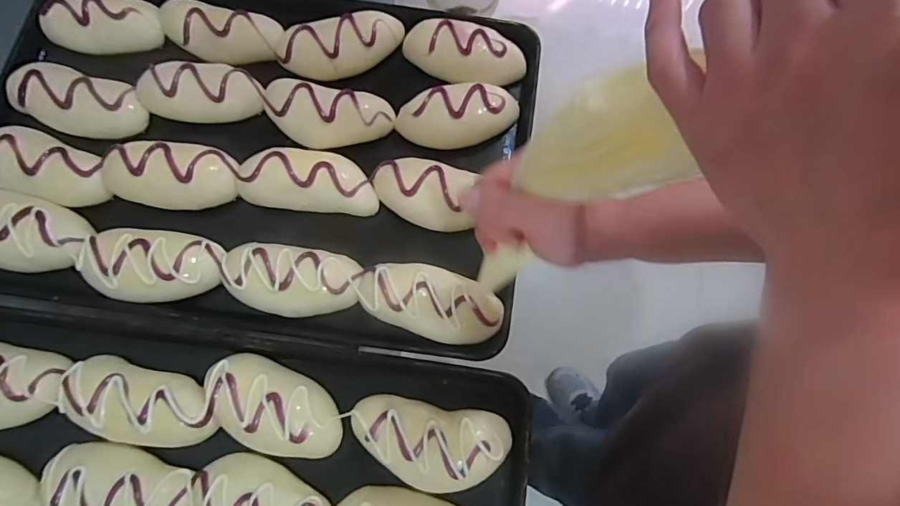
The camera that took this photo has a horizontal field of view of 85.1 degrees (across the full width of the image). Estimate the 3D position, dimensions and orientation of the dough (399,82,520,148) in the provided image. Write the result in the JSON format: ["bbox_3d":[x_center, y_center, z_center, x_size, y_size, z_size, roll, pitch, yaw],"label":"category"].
[{"bbox_3d":[0.009,-0.159,0.562,0.136,0.033,0.067,-3,74,-2],"label":"dough"}]

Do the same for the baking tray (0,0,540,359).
[{"bbox_3d":[-0.217,-0.122,0.551,0.606,0.059,0.408,8,74,1],"label":"baking tray"}]

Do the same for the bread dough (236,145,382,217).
[{"bbox_3d":[-0.155,-0.081,0.536,0.146,0.036,0.064,4,74,0],"label":"bread dough"}]

